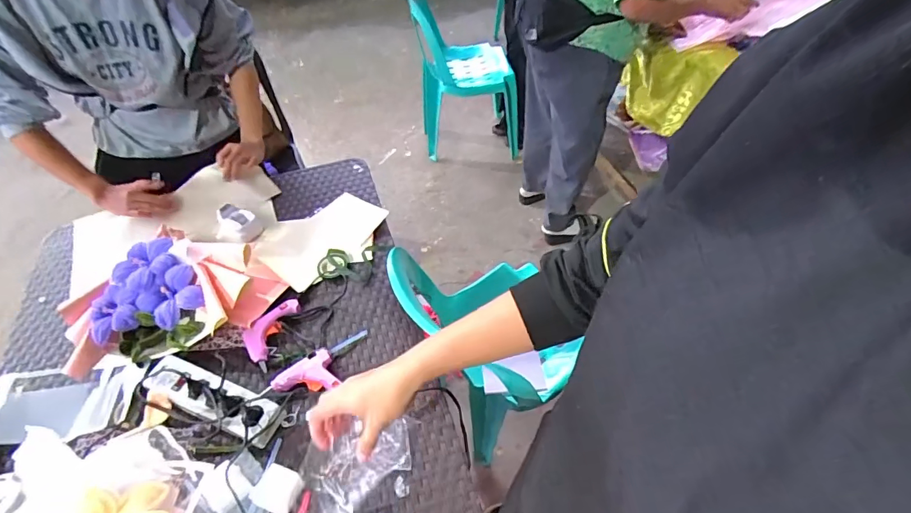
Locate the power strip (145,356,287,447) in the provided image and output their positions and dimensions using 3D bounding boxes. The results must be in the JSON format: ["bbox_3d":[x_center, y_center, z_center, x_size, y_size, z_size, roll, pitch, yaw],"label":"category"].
[{"bbox_3d":[-0.392,0.229,0.718,0.242,0.059,0.072,17,54,14],"label":"power strip"}]

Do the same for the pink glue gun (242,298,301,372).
[{"bbox_3d":[-0.343,0.136,0.816,0.071,0.026,0.136,8,52,8],"label":"pink glue gun"}]

